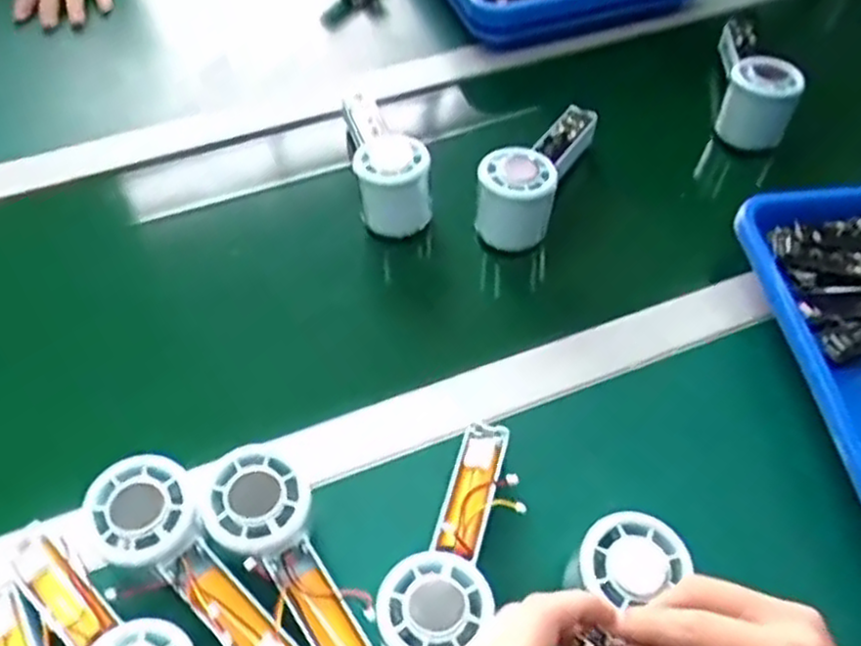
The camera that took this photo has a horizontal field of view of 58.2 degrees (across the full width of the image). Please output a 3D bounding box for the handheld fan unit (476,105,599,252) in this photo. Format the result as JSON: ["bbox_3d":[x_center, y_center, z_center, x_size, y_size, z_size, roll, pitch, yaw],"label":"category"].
[{"bbox_3d":[0.084,-0.126,0.615,0.056,0.065,0.148,20,56,13],"label":"handheld fan unit"}]

